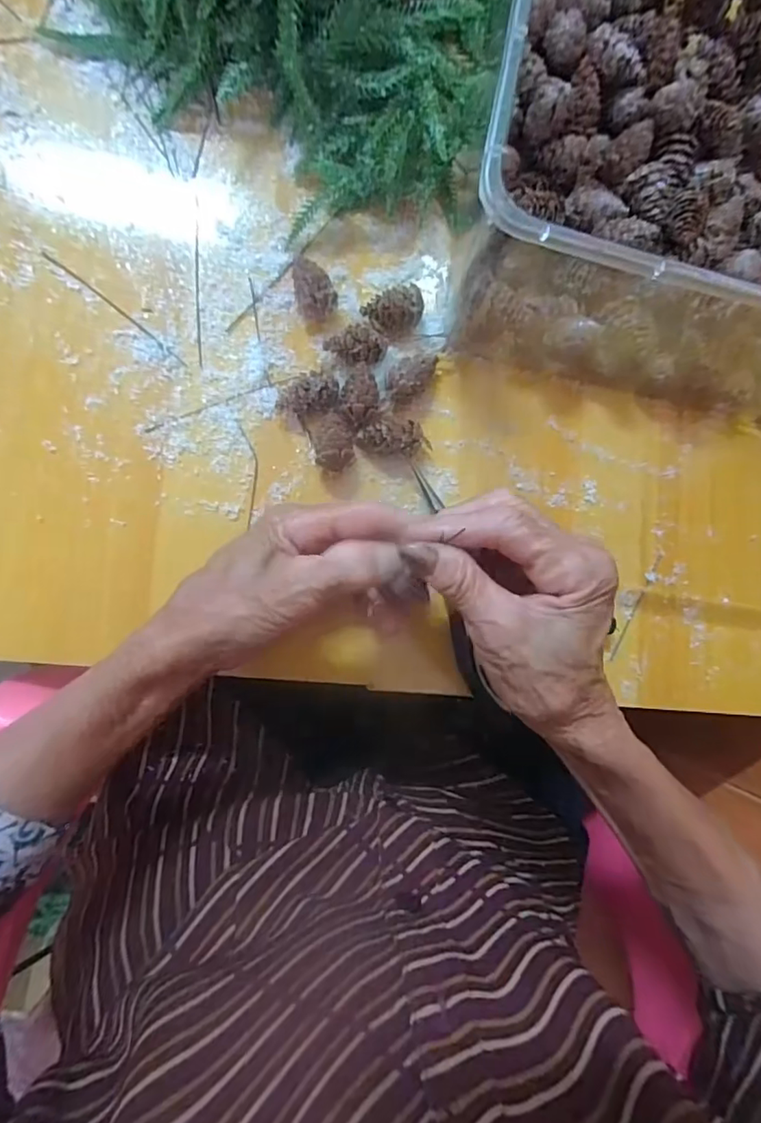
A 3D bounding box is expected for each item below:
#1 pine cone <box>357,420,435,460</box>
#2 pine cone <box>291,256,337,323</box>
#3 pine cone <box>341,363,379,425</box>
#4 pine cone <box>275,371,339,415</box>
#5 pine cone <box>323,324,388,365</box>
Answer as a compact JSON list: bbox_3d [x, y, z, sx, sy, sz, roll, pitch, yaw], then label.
[{"bbox_3d":[0.008,-0.069,0.319,0.041,0.025,0.019,7,88,4],"label":"pine cone"},{"bbox_3d":[-0.040,-0.156,0.315,0.022,0.020,0.033,-26,86,2],"label":"pine cone"},{"bbox_3d":[-0.012,-0.096,0.315,0.021,0.018,0.035,-1,87,4],"label":"pine cone"},{"bbox_3d":[-0.040,-0.094,0.310,0.034,0.020,0.019,-23,86,2],"label":"pine cone"},{"bbox_3d":[-0.014,-0.123,0.316,0.035,0.018,0.017,-11,87,3],"label":"pine cone"}]

